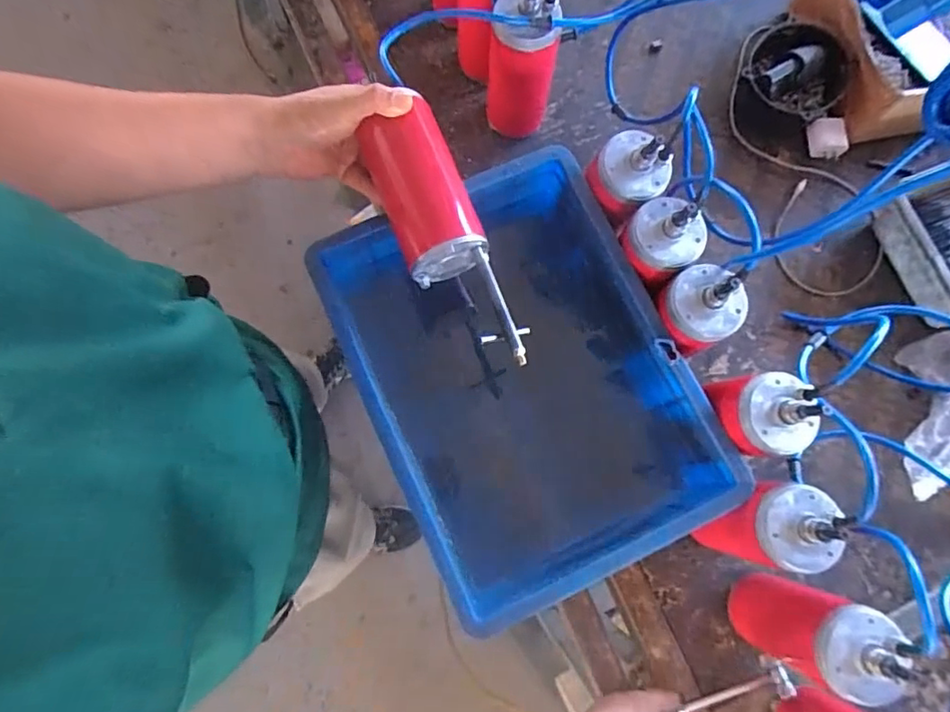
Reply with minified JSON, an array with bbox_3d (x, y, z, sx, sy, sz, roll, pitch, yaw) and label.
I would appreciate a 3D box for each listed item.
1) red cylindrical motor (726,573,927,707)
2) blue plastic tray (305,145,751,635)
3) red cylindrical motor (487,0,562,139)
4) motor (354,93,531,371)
[{"bbox_3d":[0.312,0.261,0.528,0.091,0.192,0.084,0,77,-2],"label":"red cylindrical motor"},{"bbox_3d":[0.043,0.030,0.610,0.291,0.186,0.395,-24,79,-7],"label":"blue plastic tray"},{"bbox_3d":[0.055,-0.339,0.667,0.077,0.196,0.065,16,77,2],"label":"red cylindrical motor"},{"bbox_3d":[-0.030,-0.109,0.497,0.077,0.079,0.238,-26,75,-7],"label":"motor"}]

